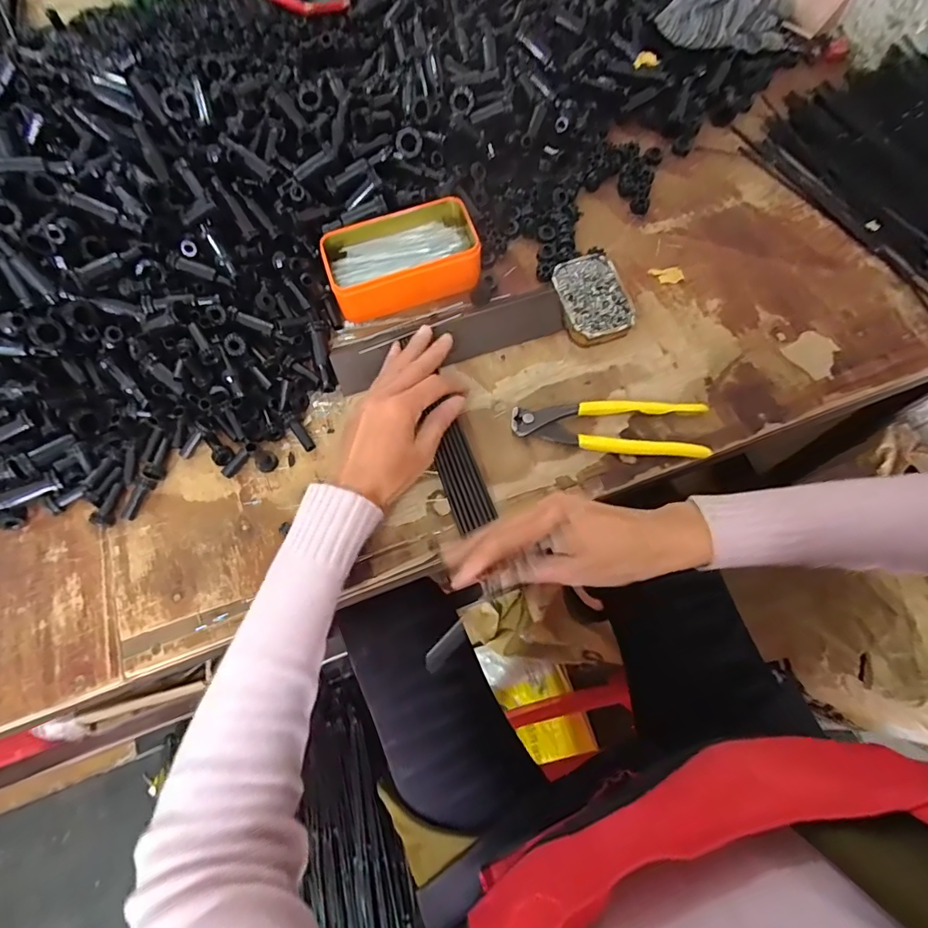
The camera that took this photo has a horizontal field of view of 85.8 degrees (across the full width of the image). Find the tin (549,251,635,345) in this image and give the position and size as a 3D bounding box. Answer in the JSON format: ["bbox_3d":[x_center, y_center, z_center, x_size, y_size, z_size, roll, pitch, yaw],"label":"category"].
[{"bbox_3d":[0.123,-0.153,0.475,0.061,0.019,0.091,-17,71,-4],"label":"tin"}]

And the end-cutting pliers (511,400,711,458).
[{"bbox_3d":[0.124,-0.033,0.432,0.162,0.013,0.045,4,71,3],"label":"end-cutting pliers"}]

